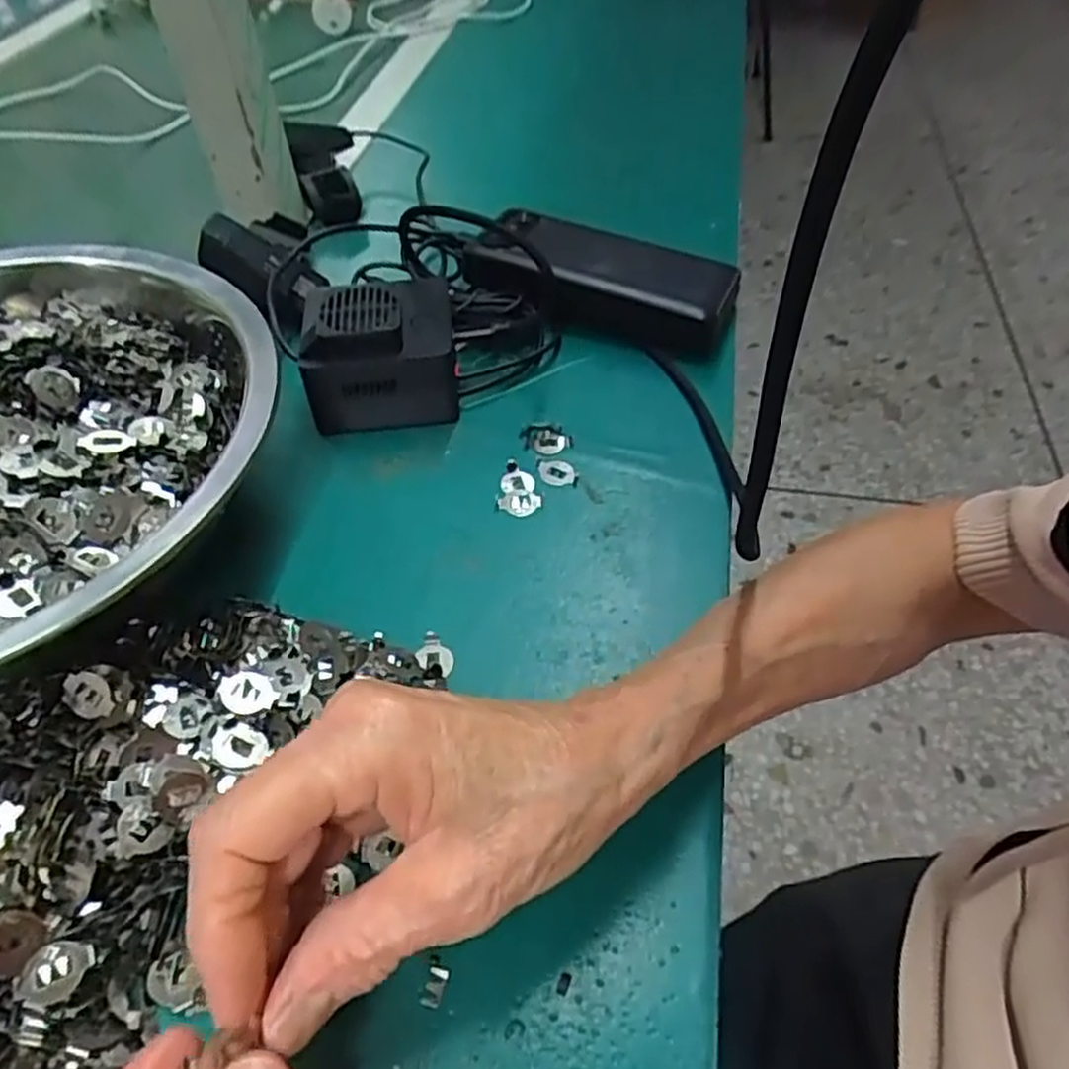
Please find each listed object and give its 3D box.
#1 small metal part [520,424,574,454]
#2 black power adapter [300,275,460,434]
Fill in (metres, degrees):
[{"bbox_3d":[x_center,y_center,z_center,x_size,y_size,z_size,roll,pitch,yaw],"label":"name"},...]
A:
[{"bbox_3d":[0.006,-0.050,0.394,0.025,0.004,0.021,2,50,5],"label":"small metal part"},{"bbox_3d":[-0.080,-0.101,0.406,0.076,0.059,0.075,-7,50,-4],"label":"black power adapter"}]

